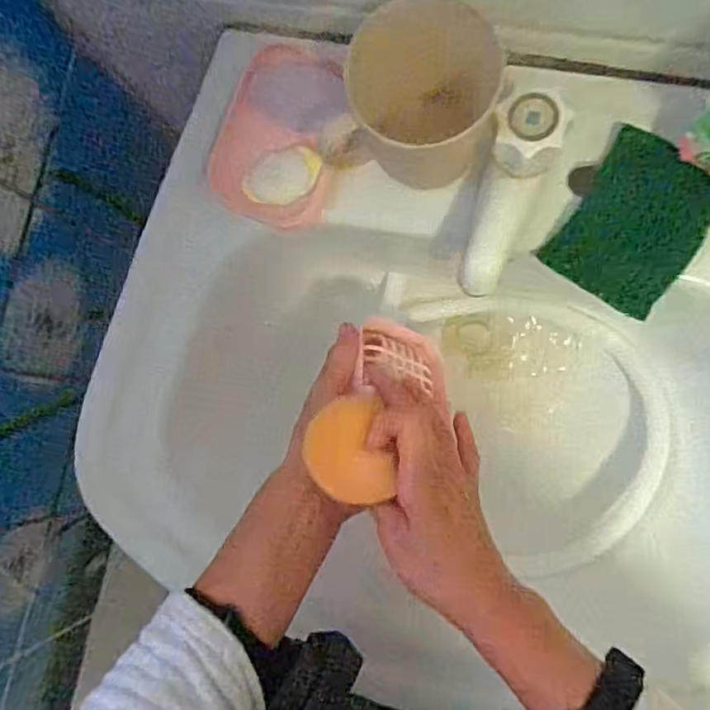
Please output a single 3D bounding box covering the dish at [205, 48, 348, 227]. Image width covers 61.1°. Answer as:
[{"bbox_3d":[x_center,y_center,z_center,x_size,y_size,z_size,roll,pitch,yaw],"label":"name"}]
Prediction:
[{"bbox_3d":[-0.055,-0.165,0.451,0.089,0.029,0.129,17,87,9],"label":"dish"}]

